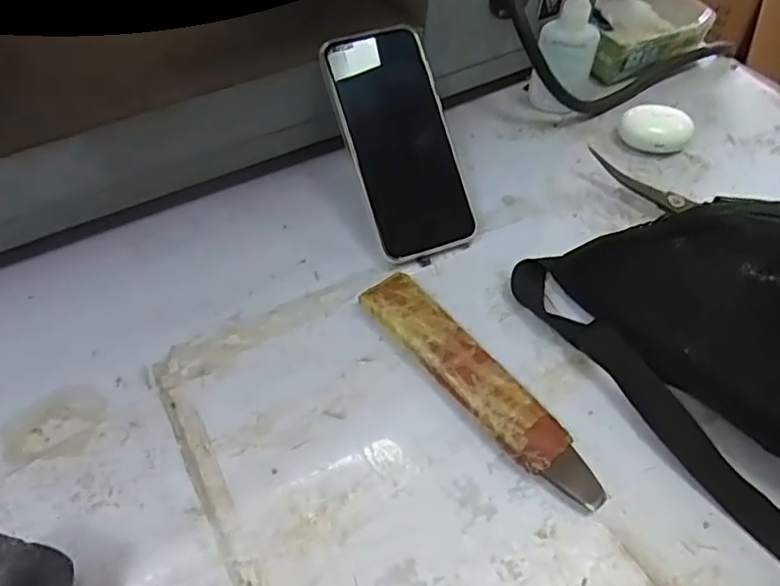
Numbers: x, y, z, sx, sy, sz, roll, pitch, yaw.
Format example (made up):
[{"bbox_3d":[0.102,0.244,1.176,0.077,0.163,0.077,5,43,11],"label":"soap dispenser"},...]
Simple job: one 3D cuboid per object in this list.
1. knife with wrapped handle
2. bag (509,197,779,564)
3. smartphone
[{"bbox_3d":[0.053,0.055,0.368,0.038,0.018,0.185,-34,61,-23],"label":"knife with wrapped handle"},{"bbox_3d":[0.224,0.032,0.336,0.151,0.097,0.292,-31,60,-21],"label":"bag"},{"bbox_3d":[0.008,-0.108,0.432,0.077,0.012,0.162,-19,93,-14],"label":"smartphone"}]

